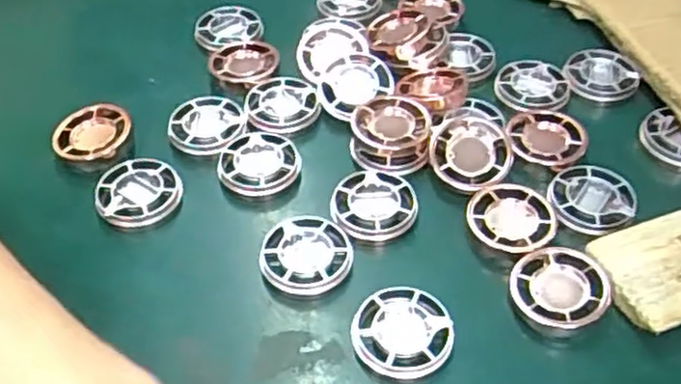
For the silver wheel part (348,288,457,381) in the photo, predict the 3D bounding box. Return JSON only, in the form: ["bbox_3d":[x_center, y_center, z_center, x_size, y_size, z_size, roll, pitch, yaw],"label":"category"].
[{"bbox_3d":[0.025,0.057,0.290,0.039,0.010,0.038,1,47,-1],"label":"silver wheel part"}]

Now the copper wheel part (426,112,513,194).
[{"bbox_3d":[0.063,-0.021,0.350,0.040,0.010,0.044,1,47,-1],"label":"copper wheel part"}]

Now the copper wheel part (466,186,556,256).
[{"bbox_3d":[0.077,0.011,0.326,0.038,0.005,0.035,1,47,-1],"label":"copper wheel part"}]

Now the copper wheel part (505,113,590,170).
[{"bbox_3d":[0.102,-0.026,0.361,0.038,0.006,0.033,18,49,15],"label":"copper wheel part"}]

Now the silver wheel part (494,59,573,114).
[{"bbox_3d":[0.104,-0.057,0.390,0.038,0.004,0.039,1,47,-1],"label":"silver wheel part"}]

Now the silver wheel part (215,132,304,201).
[{"bbox_3d":[-0.040,-0.013,0.357,0.040,0.010,0.038,-4,47,-5],"label":"silver wheel part"}]

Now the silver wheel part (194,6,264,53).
[{"bbox_3d":[-0.067,-0.099,0.430,0.040,0.007,0.034,-15,49,-15],"label":"silver wheel part"}]

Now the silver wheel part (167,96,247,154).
[{"bbox_3d":[-0.069,-0.035,0.373,0.039,0.004,0.038,1,47,-1],"label":"silver wheel part"}]

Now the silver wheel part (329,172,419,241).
[{"bbox_3d":[0.016,0.006,0.335,0.039,0.007,0.038,1,47,-1],"label":"silver wheel part"}]

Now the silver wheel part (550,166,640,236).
[{"bbox_3d":[0.116,0.003,0.333,0.038,0.007,0.038,13,55,18],"label":"silver wheel part"}]

